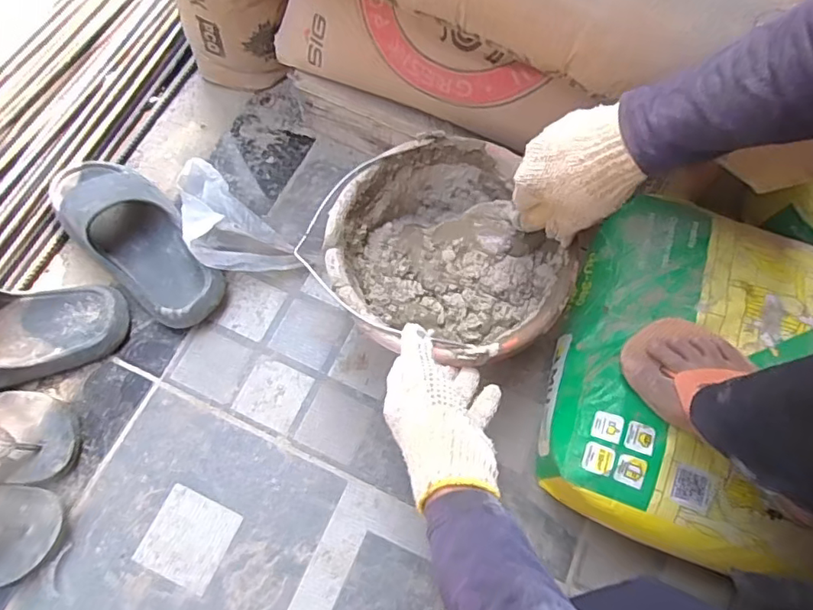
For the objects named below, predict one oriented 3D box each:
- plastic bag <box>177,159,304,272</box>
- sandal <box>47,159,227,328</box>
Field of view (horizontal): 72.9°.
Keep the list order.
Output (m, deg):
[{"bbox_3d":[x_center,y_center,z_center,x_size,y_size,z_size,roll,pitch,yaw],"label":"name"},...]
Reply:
[{"bbox_3d":[-0.229,-0.097,0.683,0.094,0.063,0.192,-39,75,-14],"label":"plastic bag"},{"bbox_3d":[-0.325,-0.087,0.664,0.270,0.073,0.116,41,74,13],"label":"sandal"}]

